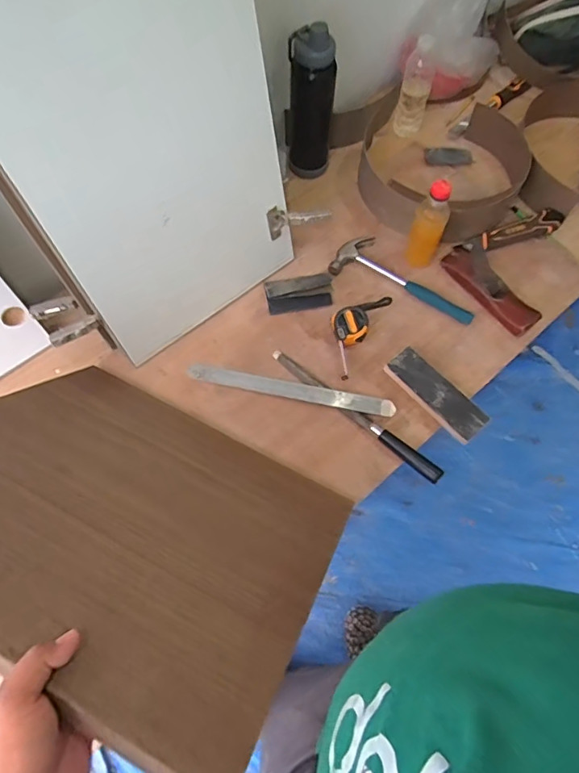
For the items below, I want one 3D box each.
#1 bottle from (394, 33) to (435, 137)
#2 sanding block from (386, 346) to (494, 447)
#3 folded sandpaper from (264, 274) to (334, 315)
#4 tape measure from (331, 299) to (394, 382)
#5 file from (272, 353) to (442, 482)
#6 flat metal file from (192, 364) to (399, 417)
[{"bbox_3d":[0.254,-0.595,1.006,0.057,0.178,0.072,16,68,6],"label":"bottle"},{"bbox_3d":[0.235,0.012,0.806,0.060,0.025,0.173,-39,72,-15],"label":"sanding block"},{"bbox_3d":[0.017,-0.174,0.870,0.117,0.034,0.068,-10,67,-5],"label":"folded sandpaper"},{"bbox_3d":[0.108,-0.106,0.850,0.068,0.034,0.177,27,69,11],"label":"tape measure"},{"bbox_3d":[0.102,0.038,0.796,0.329,0.020,0.026,40,72,15],"label":"file"},{"bbox_3d":[0.001,0.006,0.811,0.336,0.007,0.029,10,63,5],"label":"flat metal file"}]

